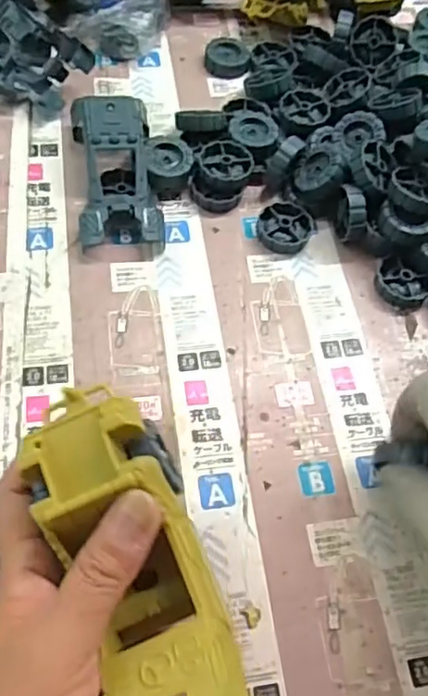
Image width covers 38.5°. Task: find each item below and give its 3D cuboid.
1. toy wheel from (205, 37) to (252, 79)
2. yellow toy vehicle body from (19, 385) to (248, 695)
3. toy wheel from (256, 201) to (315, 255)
[{"bbox_3d":[0.012,-0.250,0.527,0.039,0.010,0.042,1,61,-2],"label":"toy wheel"},{"bbox_3d":[-0.031,0.093,0.249,0.057,0.050,0.166,-19,69,-13],"label":"yellow toy vehicle body"},{"bbox_3d":[0.051,-0.087,0.442,0.038,0.011,0.041,1,61,-2],"label":"toy wheel"}]

